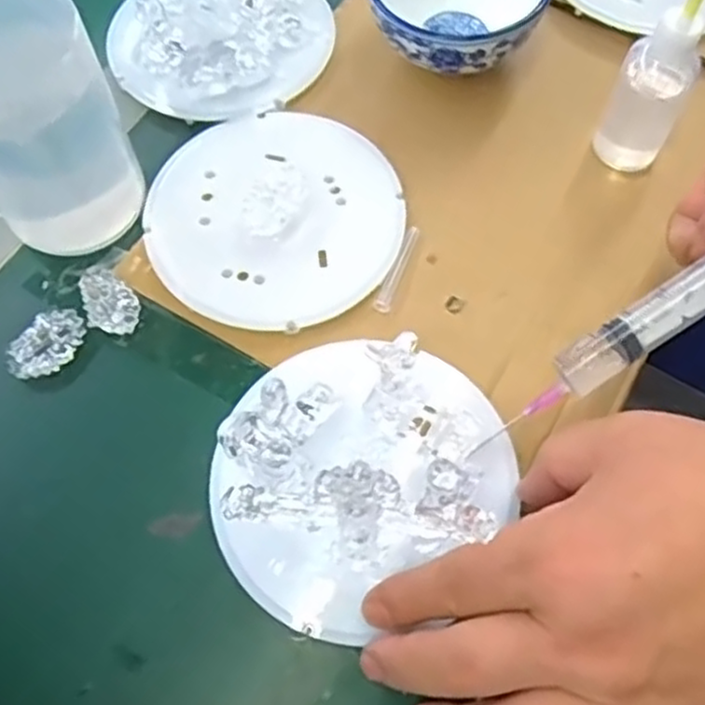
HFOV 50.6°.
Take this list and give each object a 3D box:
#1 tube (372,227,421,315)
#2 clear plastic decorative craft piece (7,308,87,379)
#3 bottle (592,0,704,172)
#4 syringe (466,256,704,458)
[{"bbox_3d":[0.023,-0.043,0.375,0.008,0.004,0.051,19,66,8],"label":"tube"},{"bbox_3d":[-0.145,-0.003,0.356,0.023,0.014,0.039,34,69,14],"label":"clear plastic decorative craft piece"},{"bbox_3d":[0.150,-0.136,0.368,0.034,0.105,0.035,24,67,10],"label":"bottle"},{"bbox_3d":[0.127,-0.014,0.315,0.164,0.015,0.020,-36,67,9],"label":"syringe"}]

